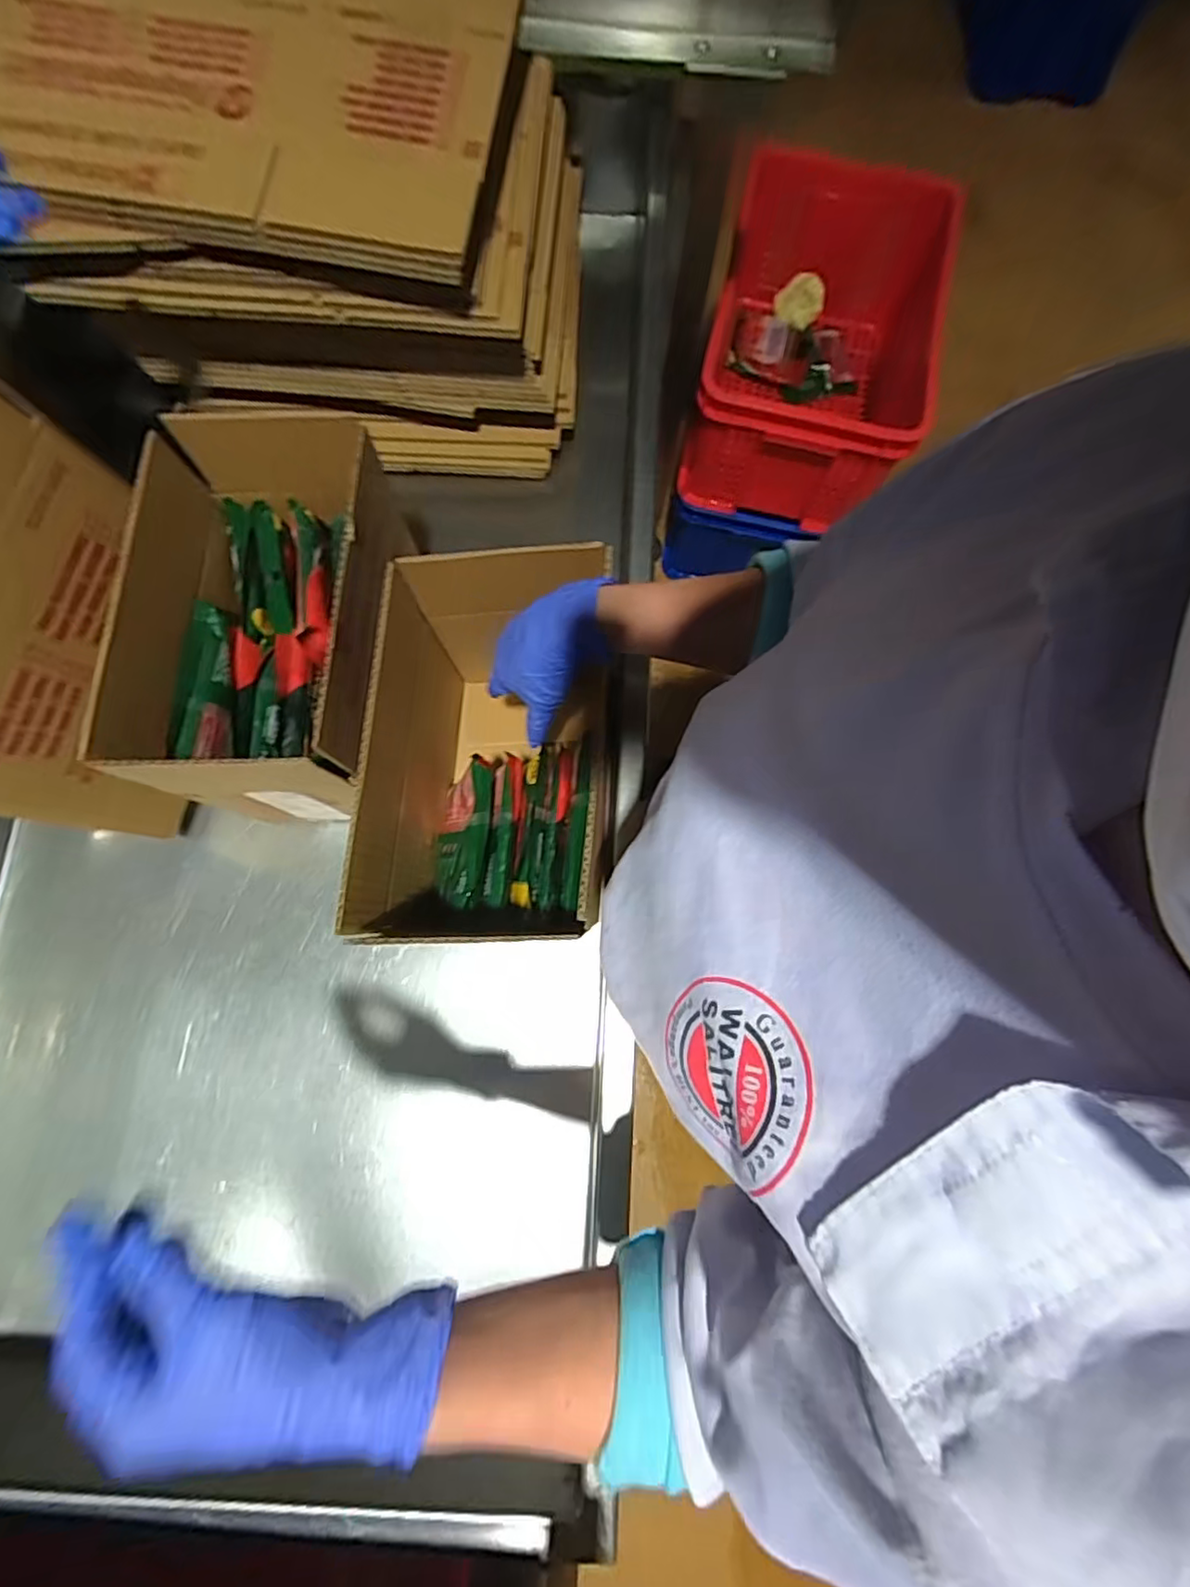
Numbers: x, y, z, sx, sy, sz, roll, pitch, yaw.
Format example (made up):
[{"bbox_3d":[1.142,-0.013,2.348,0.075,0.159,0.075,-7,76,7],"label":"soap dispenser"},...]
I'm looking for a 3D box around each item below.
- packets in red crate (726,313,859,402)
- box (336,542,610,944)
[{"bbox_3d":[0.394,-0.877,1.218,0.252,0.055,0.194,4,97,-11],"label":"packets in red crate"},{"bbox_3d":[-0.088,-0.024,0.522,0.167,0.209,0.277,2,79,0],"label":"box"}]

